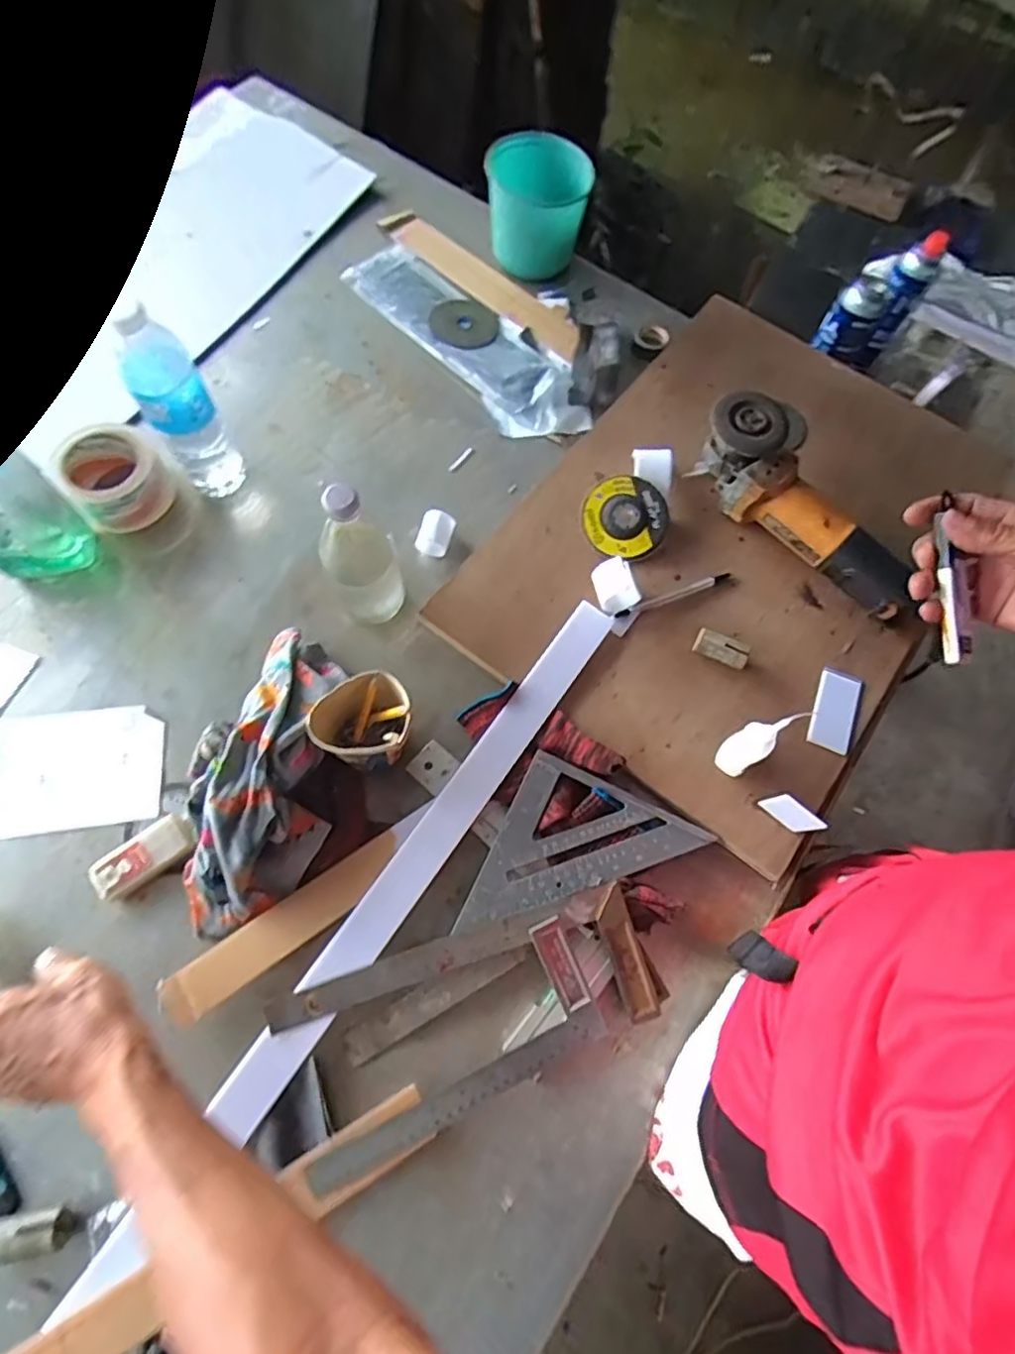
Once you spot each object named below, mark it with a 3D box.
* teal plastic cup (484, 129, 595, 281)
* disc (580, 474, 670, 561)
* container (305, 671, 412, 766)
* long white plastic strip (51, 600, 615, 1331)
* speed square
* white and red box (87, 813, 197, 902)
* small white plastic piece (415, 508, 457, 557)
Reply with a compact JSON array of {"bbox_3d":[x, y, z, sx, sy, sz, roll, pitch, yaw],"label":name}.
[{"bbox_3d":[0.039,-0.598,0.795,0.124,0.108,0.104,10,69,2],"label":"teal plastic cup"},{"bbox_3d":[0.127,-0.172,0.667,0.089,0.011,0.088,0,88,0],"label":"disc"},{"bbox_3d":[-0.124,0.051,0.557,0.080,0.096,0.077,1,69,-2],"label":"container"},{"bbox_3d":[-0.155,0.264,0.501,0.041,0.016,0.859,33,72,10],"label":"long white plastic strip"},{"bbox_3d":[0.070,0.171,0.547,0.167,0.014,0.163,24,70,7],"label":"speed square"},{"bbox_3d":[-0.316,0.158,0.545,0.083,0.018,0.040,-36,74,-14],"label":"white and red box"},{"bbox_3d":[-0.077,-0.154,0.673,0.036,0.038,0.041,15,70,4],"label":"small white plastic piece"}]

